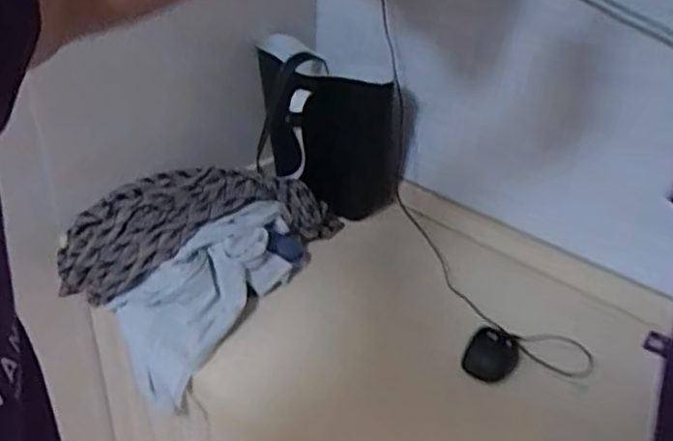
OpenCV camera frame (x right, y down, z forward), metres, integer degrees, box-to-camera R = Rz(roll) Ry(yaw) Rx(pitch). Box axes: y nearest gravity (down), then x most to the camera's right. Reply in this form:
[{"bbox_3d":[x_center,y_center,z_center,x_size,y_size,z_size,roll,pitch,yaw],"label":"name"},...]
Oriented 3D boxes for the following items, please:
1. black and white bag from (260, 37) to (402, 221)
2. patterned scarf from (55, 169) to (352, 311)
[{"bbox_3d":[-0.017,-0.169,1.223,0.303,0.323,0.147,27,56,27],"label":"black and white bag"},{"bbox_3d":[-0.229,-0.005,1.136,0.446,0.094,0.195,-12,33,-23],"label":"patterned scarf"}]

